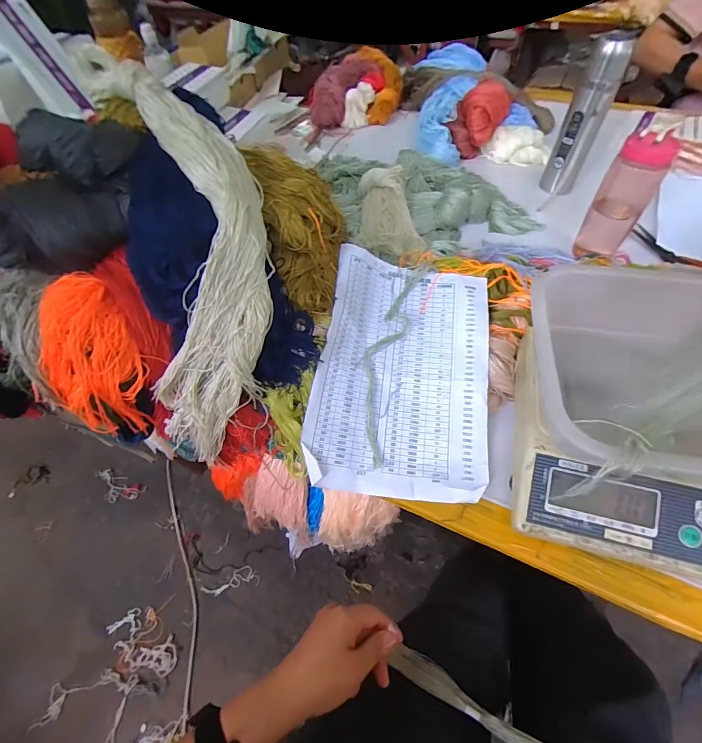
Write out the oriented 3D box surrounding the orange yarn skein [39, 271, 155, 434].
[{"bbox_3d":[-0.260,-0.009,0.387,0.096,0.134,0.100,29,60,21],"label":"orange yarn skein"}]

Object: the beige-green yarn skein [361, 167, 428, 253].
[{"bbox_3d":[0.062,-0.276,0.636,0.100,0.048,0.226,-4,68,-1],"label":"beige-green yarn skein"}]

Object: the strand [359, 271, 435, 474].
[{"bbox_3d":[0.043,-0.021,0.456,0.053,0.011,0.264,13,71,11],"label":"strand"}]

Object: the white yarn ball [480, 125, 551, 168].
[{"bbox_3d":[0.355,-0.486,0.804,0.131,0.056,0.064,7,54,7],"label":"white yarn ball"}]

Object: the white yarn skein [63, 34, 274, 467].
[{"bbox_3d":[-0.166,-0.122,0.377,0.154,0.065,0.428,-8,93,-4],"label":"white yarn skein"}]

